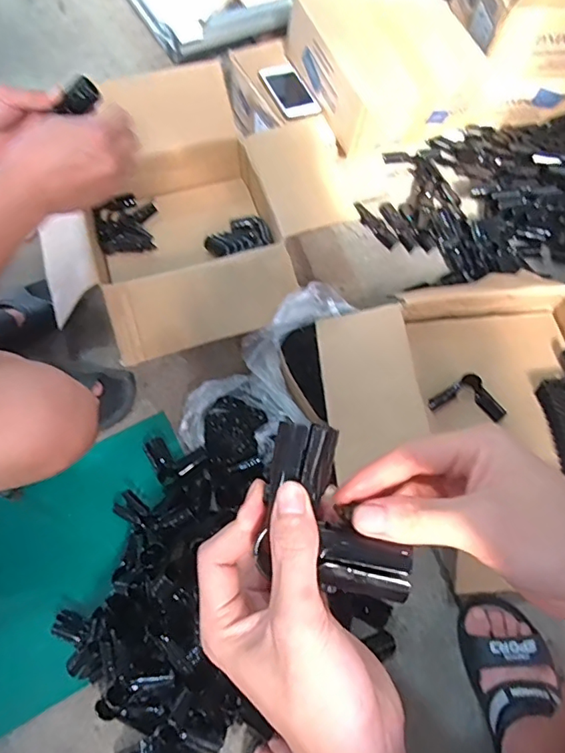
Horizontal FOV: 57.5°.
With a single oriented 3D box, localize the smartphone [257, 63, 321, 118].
[{"bbox_3d":[0.012,-0.588,1.053,0.076,0.013,0.164,-21,64,-11],"label":"smartphone"}]

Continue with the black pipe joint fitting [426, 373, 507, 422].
[{"bbox_3d":[0.280,0.035,0.781,0.110,0.040,0.065,16,63,8],"label":"black pipe joint fitting"}]

